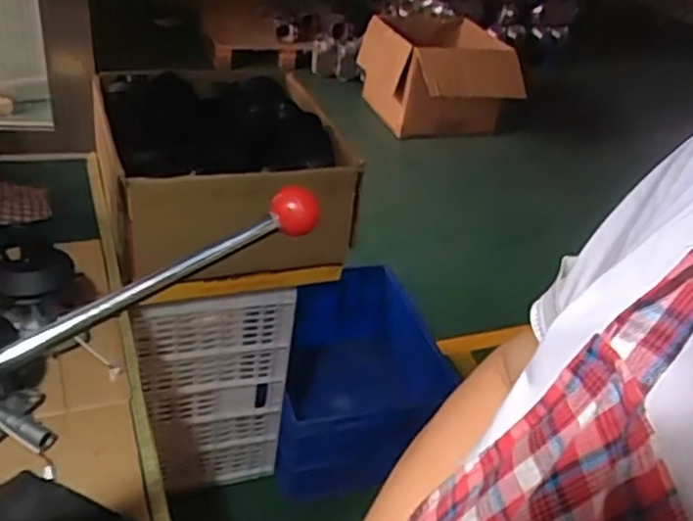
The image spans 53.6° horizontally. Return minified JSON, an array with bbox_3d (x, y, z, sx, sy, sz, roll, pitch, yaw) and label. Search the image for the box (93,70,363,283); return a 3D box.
[{"bbox_3d":[-0.227,-0.176,1.306,0.439,0.207,0.477,-7,37,-21],"label":"box"}]

